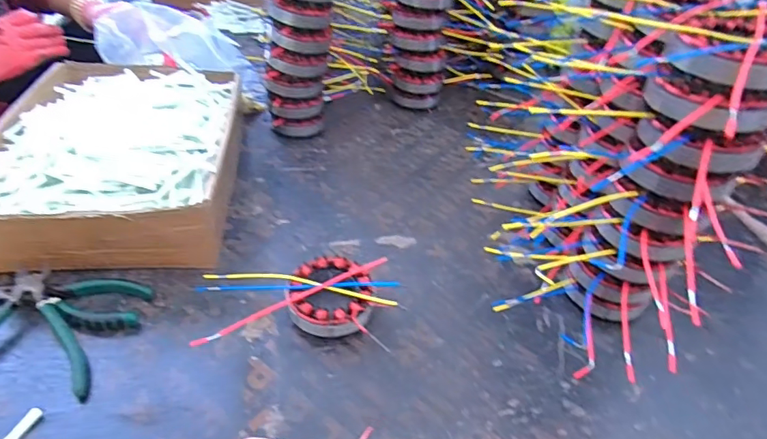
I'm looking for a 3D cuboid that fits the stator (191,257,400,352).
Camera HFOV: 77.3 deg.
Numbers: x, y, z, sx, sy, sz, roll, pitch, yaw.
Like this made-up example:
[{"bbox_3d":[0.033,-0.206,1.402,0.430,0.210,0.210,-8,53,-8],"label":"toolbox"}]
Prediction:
[{"bbox_3d":[-0.086,0.079,0.480,0.188,0.035,0.092,3,40,-2],"label":"stator"}]

